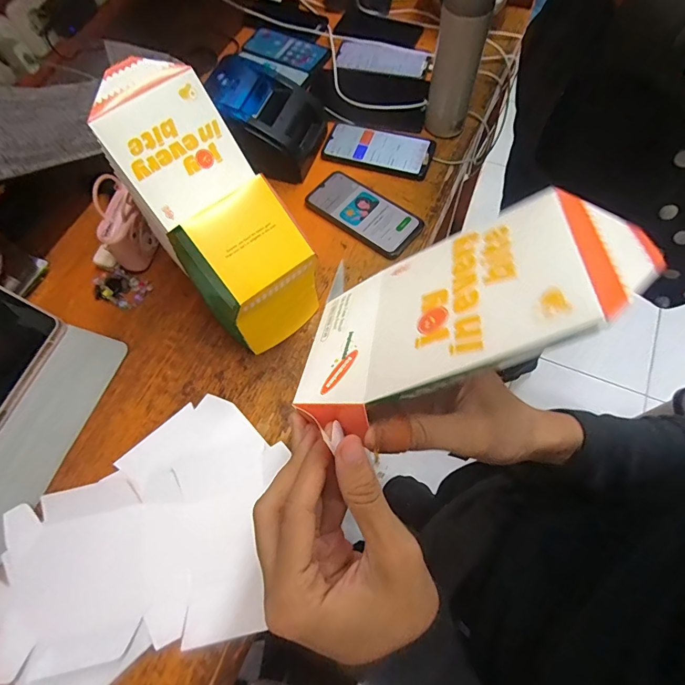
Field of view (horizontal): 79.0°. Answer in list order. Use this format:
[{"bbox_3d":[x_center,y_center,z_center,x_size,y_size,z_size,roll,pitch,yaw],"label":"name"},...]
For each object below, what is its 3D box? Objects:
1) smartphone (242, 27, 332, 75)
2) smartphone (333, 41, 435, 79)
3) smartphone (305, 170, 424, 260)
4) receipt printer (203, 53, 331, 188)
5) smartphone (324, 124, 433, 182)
[{"bbox_3d":[-0.108,-0.562,0.796,0.178,0.013,0.078,29,69,14],"label":"smartphone"},{"bbox_3d":[0.073,-0.518,0.759,0.172,0.009,0.074,14,66,8],"label":"smartphone"},{"bbox_3d":[0.030,-0.194,0.616,0.169,0.013,0.084,39,72,17],"label":"smartphone"},{"bbox_3d":[-0.116,-0.338,0.636,0.159,0.099,0.152,10,66,6],"label":"receipt printer"},{"bbox_3d":[0.058,-0.313,0.669,0.170,0.008,0.084,15,66,8],"label":"smartphone"}]

